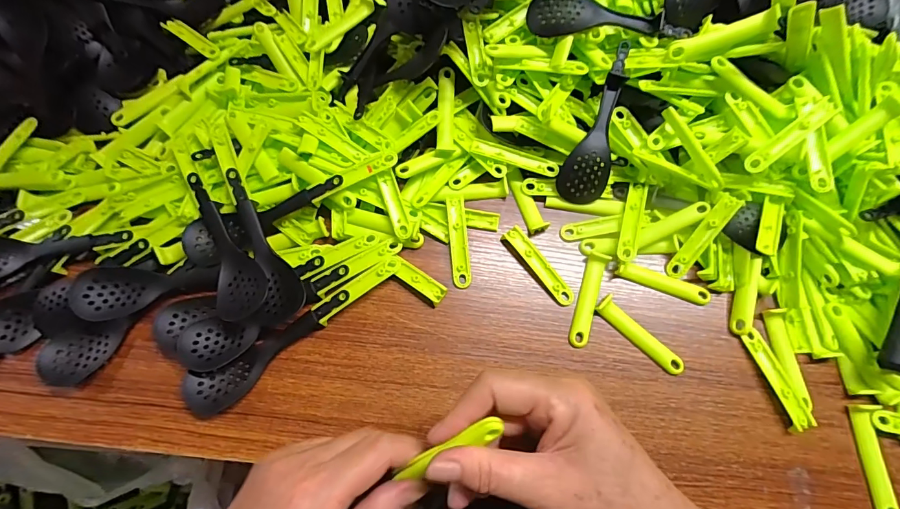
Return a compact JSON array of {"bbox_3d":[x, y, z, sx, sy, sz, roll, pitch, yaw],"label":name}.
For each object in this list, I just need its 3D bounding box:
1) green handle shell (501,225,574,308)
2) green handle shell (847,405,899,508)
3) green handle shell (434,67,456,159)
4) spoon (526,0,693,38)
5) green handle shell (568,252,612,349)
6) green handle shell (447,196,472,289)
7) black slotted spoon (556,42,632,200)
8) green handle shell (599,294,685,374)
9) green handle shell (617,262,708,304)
[{"bbox_3d":[0.073,0.009,0.332,0.016,0.004,0.075,-39,77,-12],"label":"green handle shell"},{"bbox_3d":[0.303,0.146,0.288,0.016,0.008,0.075,0,72,-1],"label":"green handle shell"},{"bbox_3d":[-0.003,-0.123,0.354,0.014,0.016,0.077,3,76,1],"label":"green handle shell"},{"bbox_3d":[0.125,-0.185,0.327,0.124,0.022,0.038,14,73,4],"label":"spoon"},{"bbox_3d":[0.110,0.036,0.326,0.016,0.008,0.077,18,73,5],"label":"green handle shell"},{"bbox_3d":[0.007,-0.011,0.336,0.015,0.005,0.077,-4,73,-2],"label":"green handle shell"},{"bbox_3d":[0.121,-0.105,0.331,0.040,0.015,0.126,15,98,4],"label":"black slotted spoon"},{"bbox_3d":[0.146,0.063,0.315,0.015,0.006,0.076,-42,77,-12],"label":"green handle shell"},{"bbox_3d":[0.171,0.022,0.329,0.075,0.012,0.016,19,73,6],"label":"green handle shell"}]

